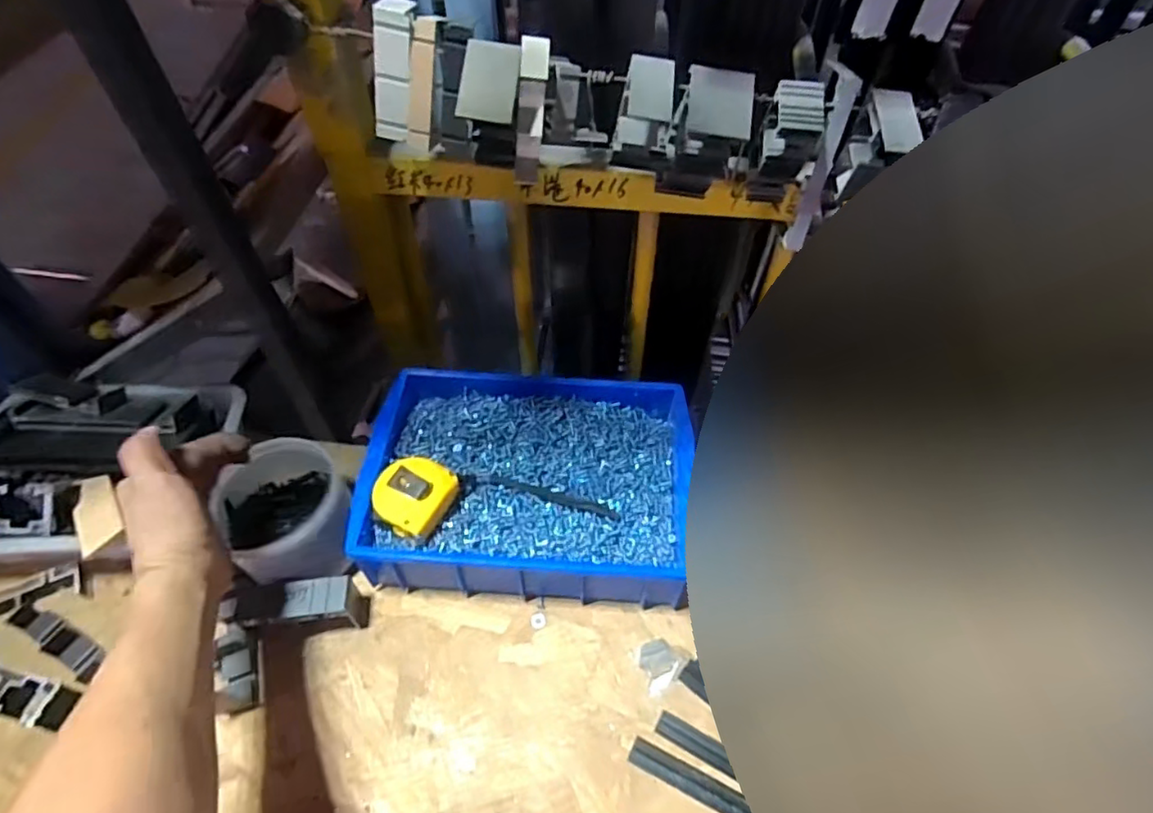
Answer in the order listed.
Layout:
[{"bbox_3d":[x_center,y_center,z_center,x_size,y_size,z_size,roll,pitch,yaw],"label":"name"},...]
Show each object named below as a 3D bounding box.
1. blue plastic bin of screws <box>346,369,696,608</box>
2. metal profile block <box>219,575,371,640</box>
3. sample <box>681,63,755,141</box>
[{"bbox_3d":[-0.043,0.068,0.598,0.295,0.092,0.210,4,54,0],"label":"blue plastic bin of screws"},{"bbox_3d":[-0.243,0.176,0.538,0.109,0.050,0.045,-6,55,-7],"label":"metal profile block"},{"bbox_3d":[0.104,-0.221,0.452,0.050,0.008,0.046,10,99,1],"label":"sample"}]

